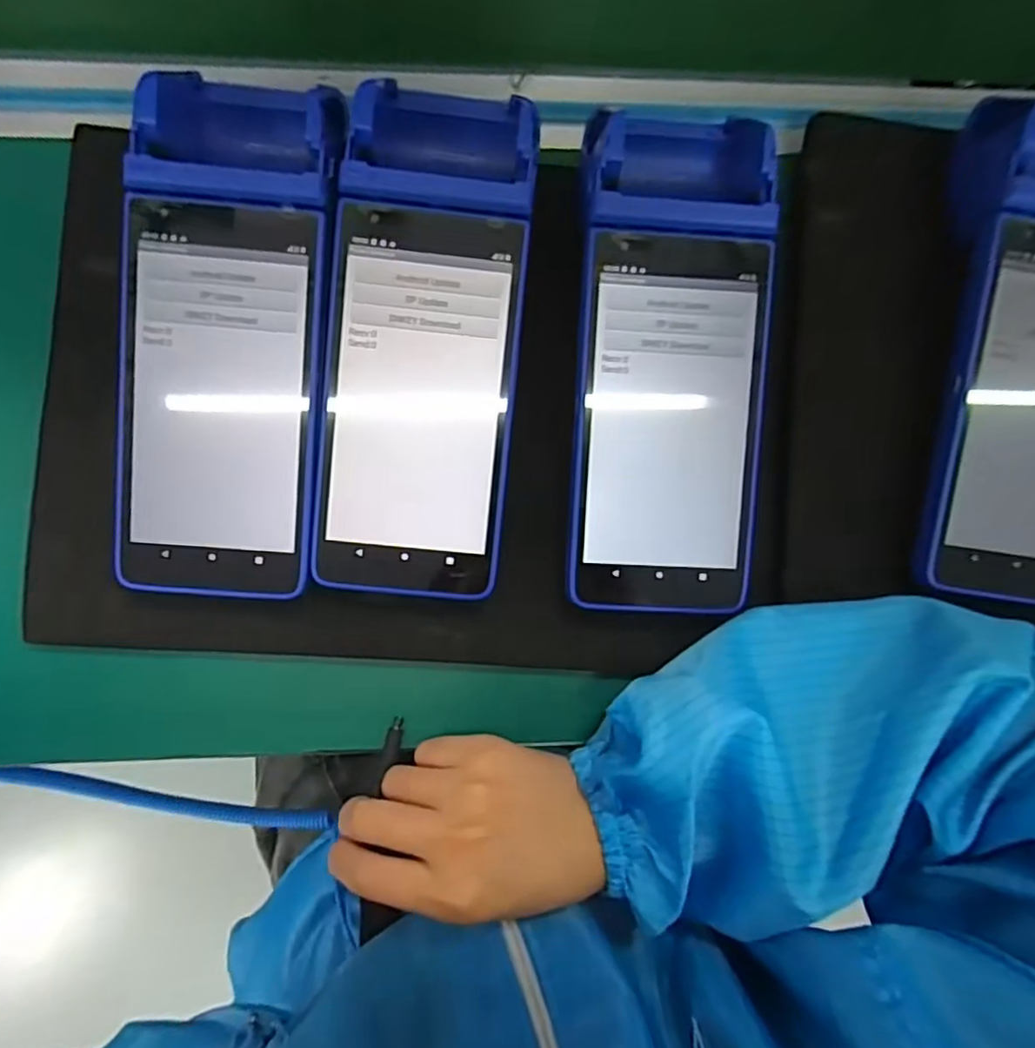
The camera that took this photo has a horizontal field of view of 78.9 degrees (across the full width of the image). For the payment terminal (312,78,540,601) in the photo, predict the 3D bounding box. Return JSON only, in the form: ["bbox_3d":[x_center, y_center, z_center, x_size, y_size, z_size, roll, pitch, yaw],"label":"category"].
[{"bbox_3d":[-0.040,-0.078,0.279,0.081,0.052,0.218,6,85,-2],"label":"payment terminal"}]

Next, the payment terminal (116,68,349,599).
[{"bbox_3d":[-0.123,-0.083,0.272,0.082,0.047,0.227,5,85,-2],"label":"payment terminal"}]

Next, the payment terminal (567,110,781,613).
[{"bbox_3d":[0.065,-0.075,0.285,0.083,0.053,0.228,3,85,-2],"label":"payment terminal"}]

